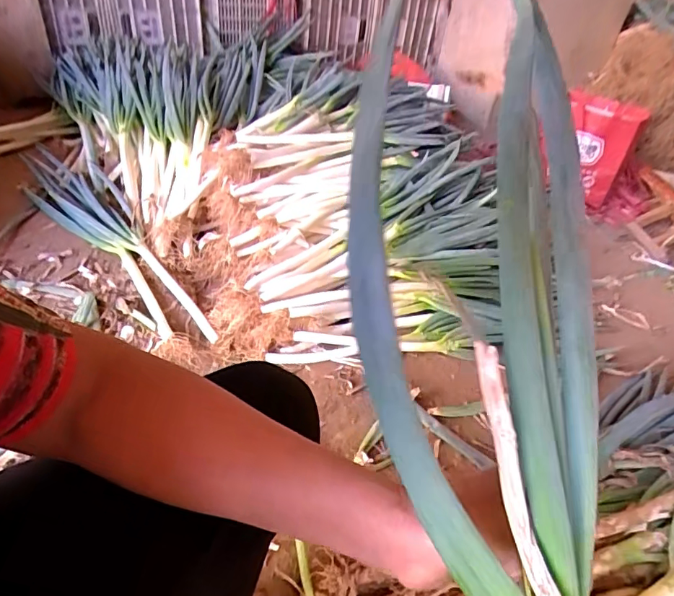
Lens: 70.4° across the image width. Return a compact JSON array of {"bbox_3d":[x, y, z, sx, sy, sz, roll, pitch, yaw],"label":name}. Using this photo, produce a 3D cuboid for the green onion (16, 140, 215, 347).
[{"bbox_3d":[-0.580,-0.164,1.179,0.180,0.070,0.880,-24,49,-32],"label":"green onion"}]

